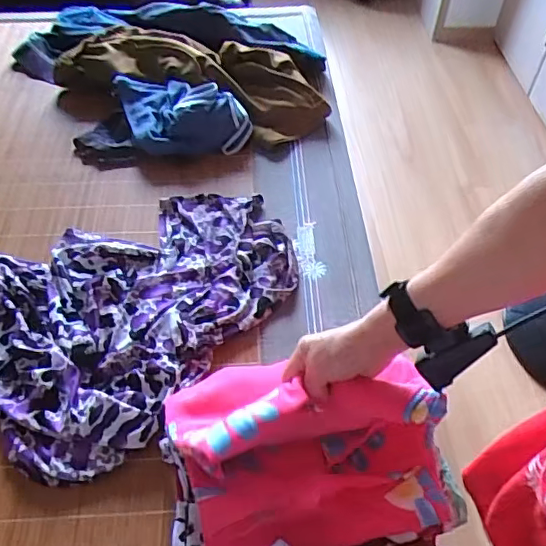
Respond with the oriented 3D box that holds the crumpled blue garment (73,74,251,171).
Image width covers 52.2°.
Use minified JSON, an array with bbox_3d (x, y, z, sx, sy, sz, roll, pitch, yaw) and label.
[{"bbox_3d":[-0.205,-0.290,1.017,0.304,0.077,0.185,-6,51,-3],"label":"crumpled blue garment"}]

